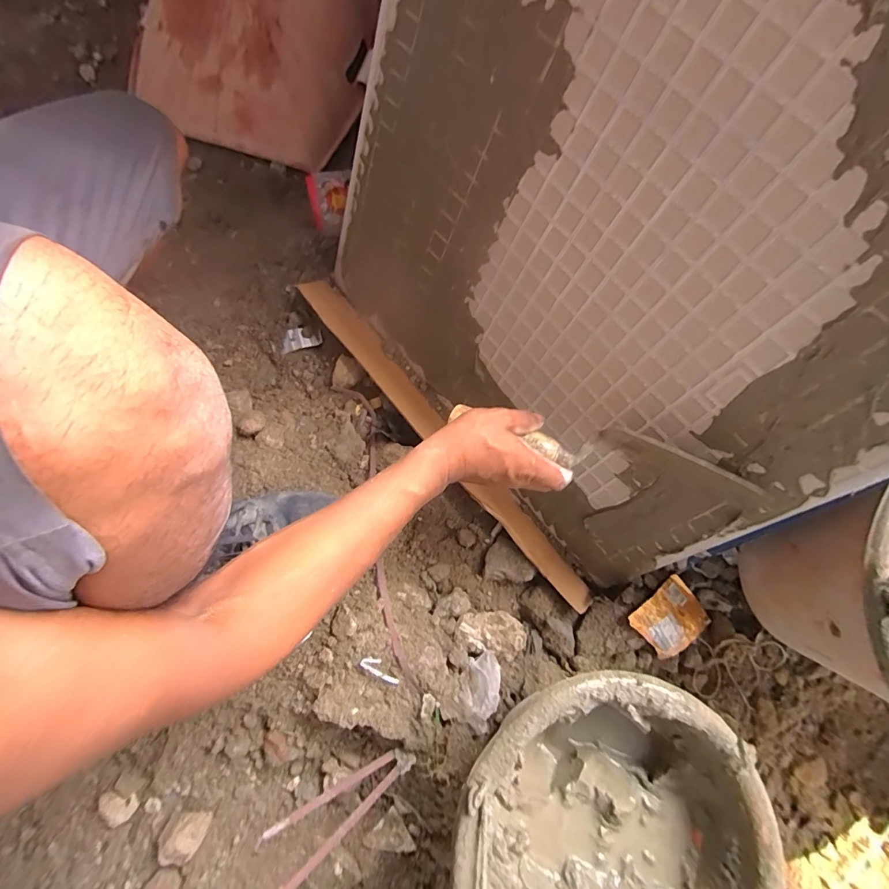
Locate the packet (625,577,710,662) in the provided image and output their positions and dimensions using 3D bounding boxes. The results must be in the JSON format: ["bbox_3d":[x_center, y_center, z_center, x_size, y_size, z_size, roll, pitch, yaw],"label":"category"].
[{"bbox_3d":[0.272,0.210,0.530,0.084,0.015,0.070,-35,80,-10],"label":"packet"}]

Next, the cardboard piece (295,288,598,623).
[{"bbox_3d":[-0.013,-0.024,0.608,0.057,0.037,0.595,-38,80,-10],"label":"cardboard piece"}]

